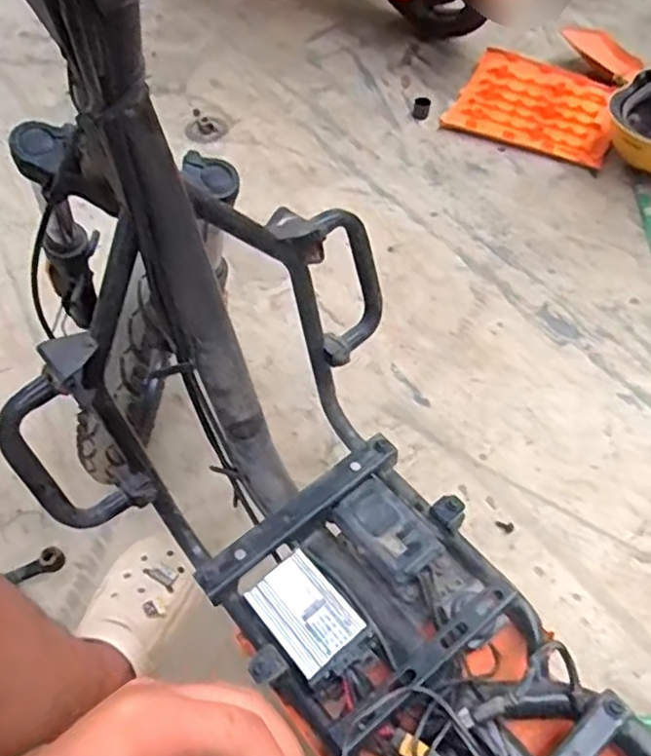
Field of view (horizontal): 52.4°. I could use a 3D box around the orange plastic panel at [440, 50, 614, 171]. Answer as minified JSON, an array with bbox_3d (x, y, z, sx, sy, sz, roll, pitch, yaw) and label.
[{"bbox_3d":[0.449,-0.583,1.415,0.326,0.043,0.266,21,59,13],"label":"orange plastic panel"}]

